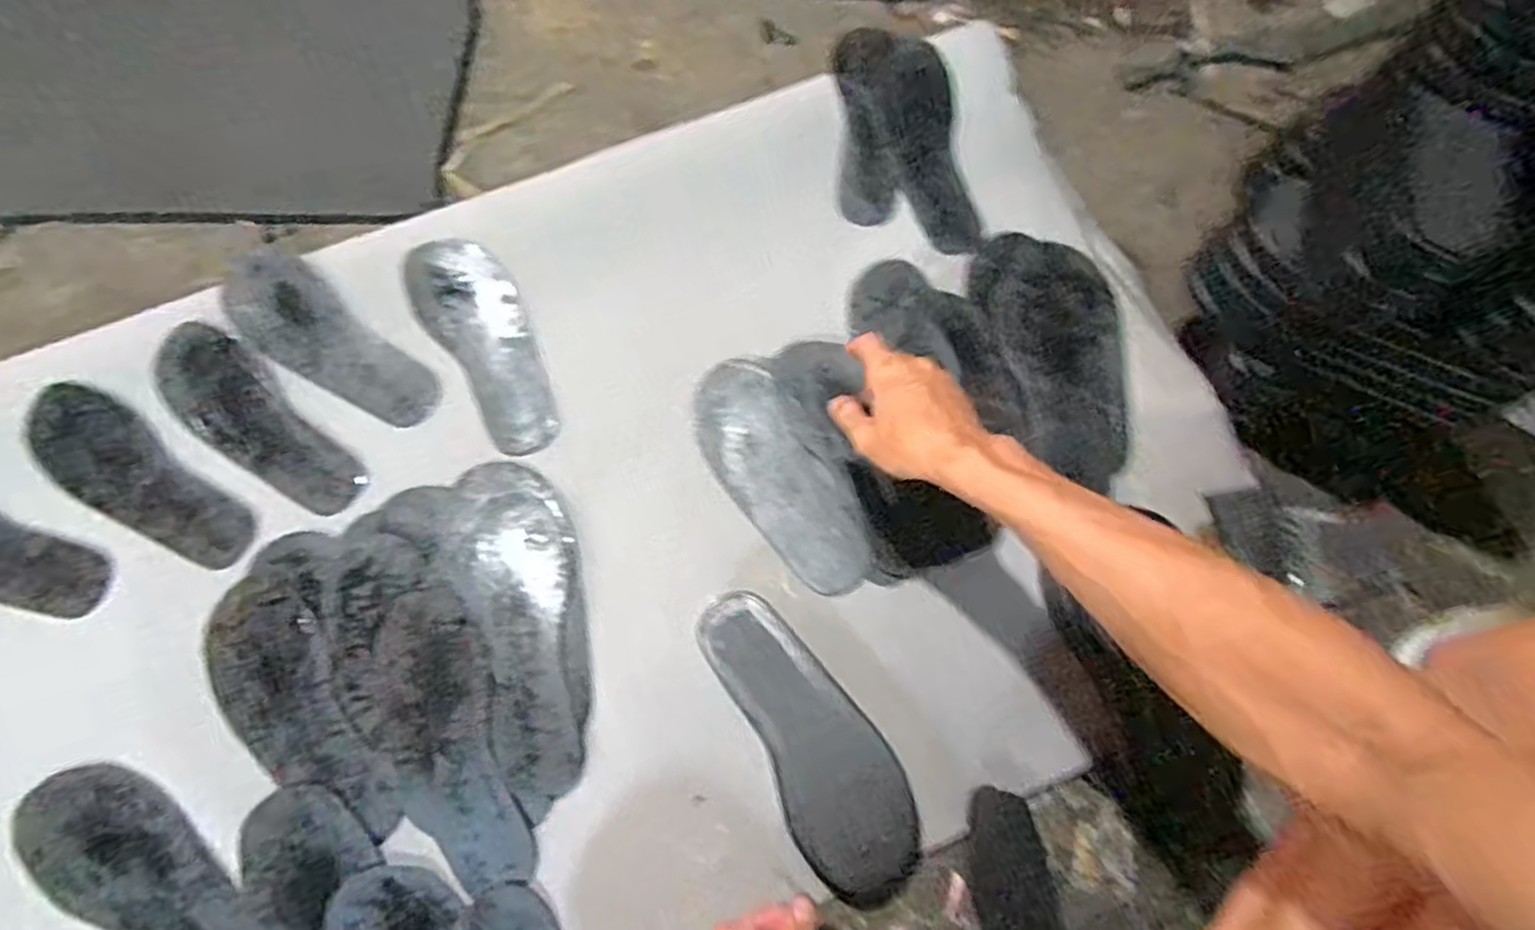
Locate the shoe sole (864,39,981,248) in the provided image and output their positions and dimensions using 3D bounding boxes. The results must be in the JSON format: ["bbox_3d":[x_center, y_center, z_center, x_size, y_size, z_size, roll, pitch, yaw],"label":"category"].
[{"bbox_3d":[0.169,-0.333,0.793,0.086,0.020,0.234,-15,87,-6],"label":"shoe sole"}]

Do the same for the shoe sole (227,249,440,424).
[{"bbox_3d":[-0.417,-0.116,0.715,0.229,0.004,0.085,41,76,2],"label":"shoe sole"}]

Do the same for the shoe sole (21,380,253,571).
[{"bbox_3d":[-0.571,0.016,0.685,0.231,0.012,0.080,40,78,2],"label":"shoe sole"}]

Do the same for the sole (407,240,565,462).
[{"bbox_3d":[-0.271,-0.121,0.737,0.090,0.025,0.236,-29,76,-10],"label":"sole"}]

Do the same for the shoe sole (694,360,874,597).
[{"bbox_3d":[0.011,0.009,0.700,0.094,0.035,0.245,-32,76,-10],"label":"shoe sole"}]

